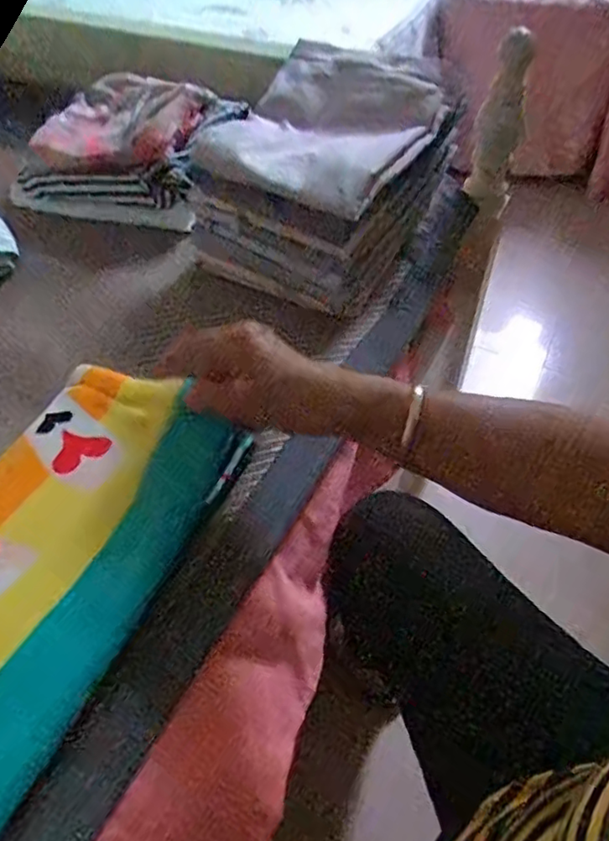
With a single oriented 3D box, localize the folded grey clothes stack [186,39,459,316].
[{"bbox_3d":[0.017,-0.254,0.619,0.187,0.148,0.220,24,55,20],"label":"folded grey clothes stack"}]

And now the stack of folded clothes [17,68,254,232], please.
[{"bbox_3d":[-0.220,-0.339,0.727,0.234,0.102,0.191,20,54,18],"label":"stack of folded clothes"}]

